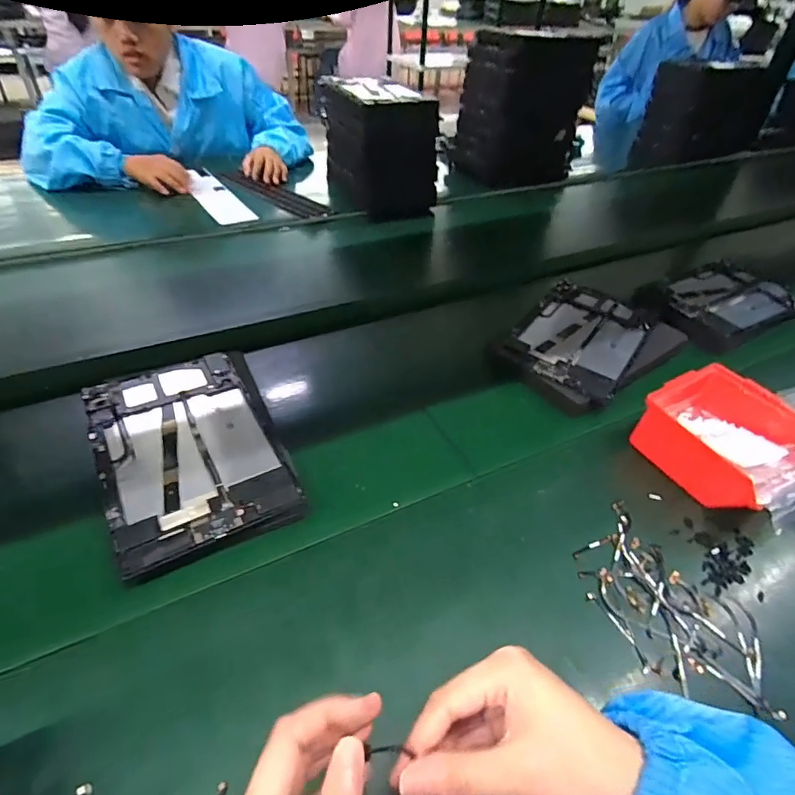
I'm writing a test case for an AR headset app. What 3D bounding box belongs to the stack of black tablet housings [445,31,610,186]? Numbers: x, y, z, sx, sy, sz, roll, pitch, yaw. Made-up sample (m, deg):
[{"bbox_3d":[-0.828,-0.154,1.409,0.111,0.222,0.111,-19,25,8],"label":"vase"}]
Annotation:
[{"bbox_3d":[0.282,-0.629,1.066,0.271,0.273,0.133,-6,43,-10],"label":"stack of black tablet housings"}]

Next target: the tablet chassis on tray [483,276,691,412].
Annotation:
[{"bbox_3d":[0.240,-0.080,0.636,0.239,0.023,0.180,-29,51,-31],"label":"tablet chassis on tray"}]

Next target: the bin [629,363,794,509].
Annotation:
[{"bbox_3d":[0.331,0.045,0.491,0.122,0.071,0.136,-20,47,-24],"label":"bin"}]

